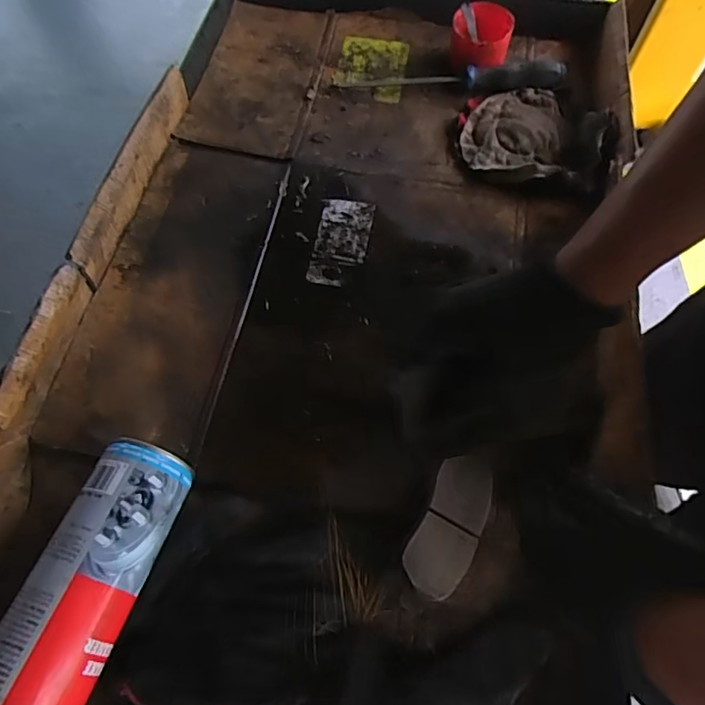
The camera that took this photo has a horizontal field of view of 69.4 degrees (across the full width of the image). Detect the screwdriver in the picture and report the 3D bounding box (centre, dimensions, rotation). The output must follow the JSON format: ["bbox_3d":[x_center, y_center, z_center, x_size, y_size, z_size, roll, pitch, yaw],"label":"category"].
[{"bbox_3d":[0.110,-0.310,0.569,0.246,0.029,0.029,3,64,2],"label":"screwdriver"}]

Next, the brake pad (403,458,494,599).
[{"bbox_3d":[0.070,0.121,0.360,0.042,0.009,0.097,24,65,13],"label":"brake pad"}]

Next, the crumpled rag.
[{"bbox_3d":[0.166,-0.232,0.530,0.095,0.026,0.133,9,64,4],"label":"crumpled rag"}]

